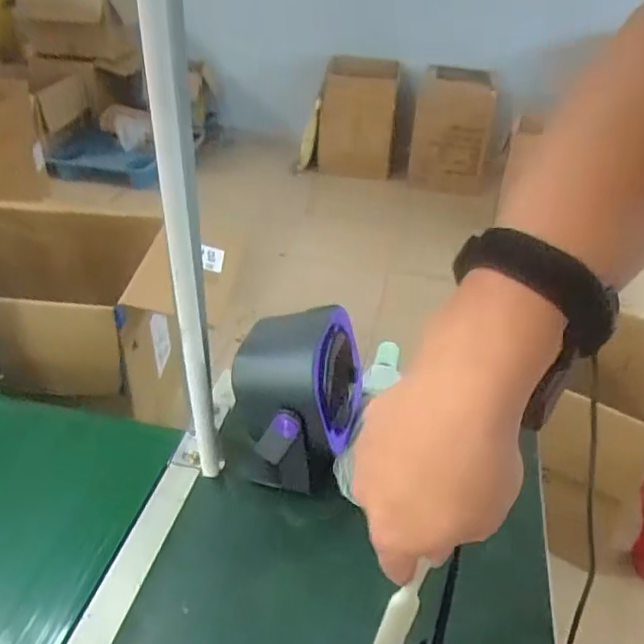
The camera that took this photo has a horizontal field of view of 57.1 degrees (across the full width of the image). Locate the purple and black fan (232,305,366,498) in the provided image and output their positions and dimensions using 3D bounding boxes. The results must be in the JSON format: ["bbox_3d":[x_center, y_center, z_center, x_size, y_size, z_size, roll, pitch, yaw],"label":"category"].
[{"bbox_3d":[-0.030,0.084,0.681,0.138,0.175,0.142,11,36,11],"label":"purple and black fan"}]

